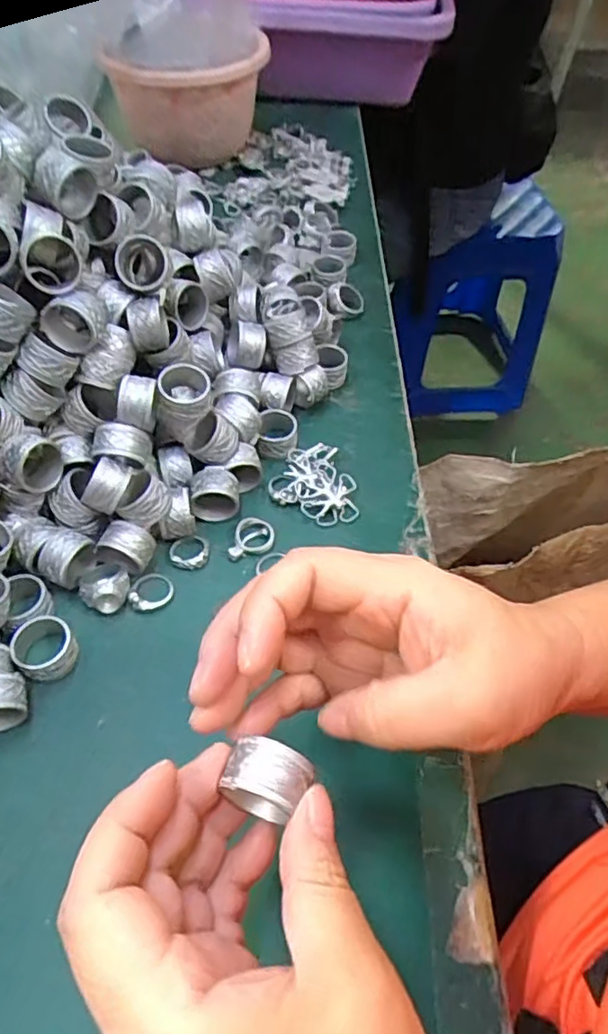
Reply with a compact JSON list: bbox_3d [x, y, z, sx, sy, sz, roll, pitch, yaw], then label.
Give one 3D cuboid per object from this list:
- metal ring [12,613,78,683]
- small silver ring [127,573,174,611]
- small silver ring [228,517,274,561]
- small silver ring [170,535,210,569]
[{"bbox_3d":[-0.124,0.063,0.303,0.027,0.017,0.030,-34,63,-24],"label":"metal ring"},{"bbox_3d":[-0.080,0.039,0.330,0.022,0.006,0.022,1,55,-2],"label":"small silver ring"},{"bbox_3d":[-0.028,0.012,0.352,0.022,0.005,0.028,13,55,6],"label":"small silver ring"},{"bbox_3d":[-0.062,0.019,0.344,0.021,0.006,0.020,1,55,-2],"label":"small silver ring"}]

